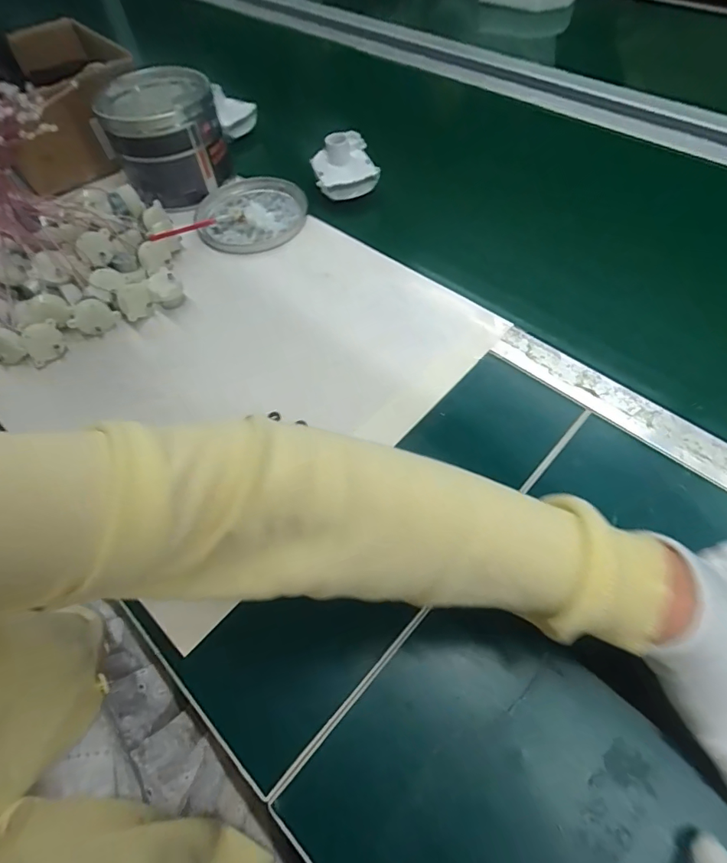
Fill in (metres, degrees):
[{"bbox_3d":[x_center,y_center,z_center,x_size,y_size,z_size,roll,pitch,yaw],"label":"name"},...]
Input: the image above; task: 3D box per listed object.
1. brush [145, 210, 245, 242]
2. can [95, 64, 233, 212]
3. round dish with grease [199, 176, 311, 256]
[{"bbox_3d":[-0.190,-0.239,0.521,0.114,0.011,0.022,-34,62,-31],"label":"brush"},{"bbox_3d":[-0.241,-0.359,0.559,0.130,0.113,0.135,-1,58,2],"label":"can"},{"bbox_3d":[-0.137,-0.267,0.552,0.129,0.019,0.137,-1,58,2],"label":"round dish with grease"}]

